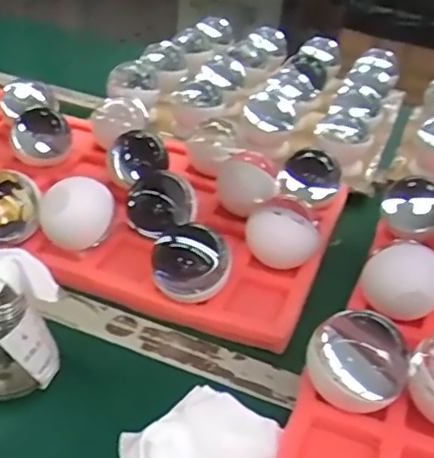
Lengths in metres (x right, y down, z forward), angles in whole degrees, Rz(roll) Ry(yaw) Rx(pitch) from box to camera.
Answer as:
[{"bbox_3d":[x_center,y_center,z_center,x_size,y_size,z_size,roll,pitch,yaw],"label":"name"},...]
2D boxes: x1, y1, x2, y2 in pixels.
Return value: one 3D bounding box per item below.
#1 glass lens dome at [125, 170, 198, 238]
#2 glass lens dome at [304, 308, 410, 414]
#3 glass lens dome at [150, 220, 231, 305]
[{"bbox_3d":[-0.056,-0.022,0.672,0.071,0.061,0.059,20,35,19],"label":"glass lens dome"},{"bbox_3d":[0.108,0.105,0.483,0.075,0.083,0.065,16,34,13],"label":"glass lens dome"},{"bbox_3d":[-0.025,0.031,0.592,0.076,0.071,0.062,5,33,-3],"label":"glass lens dome"}]

